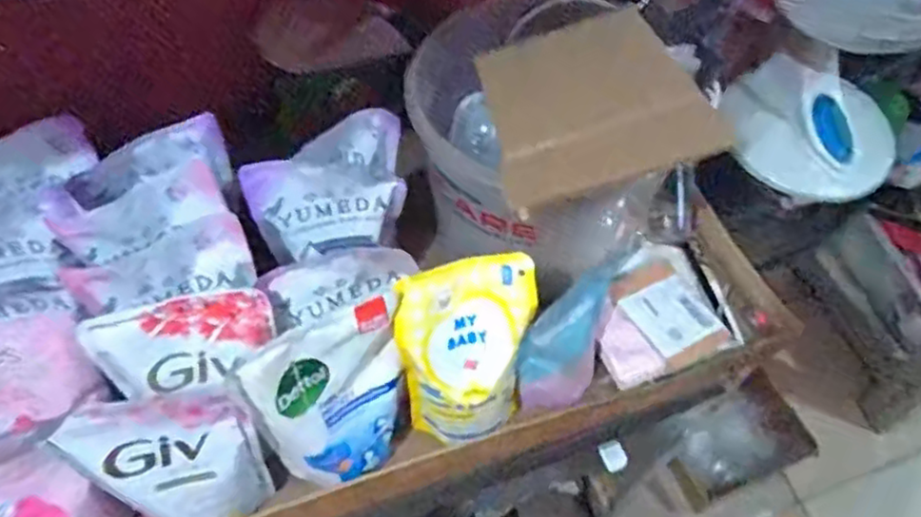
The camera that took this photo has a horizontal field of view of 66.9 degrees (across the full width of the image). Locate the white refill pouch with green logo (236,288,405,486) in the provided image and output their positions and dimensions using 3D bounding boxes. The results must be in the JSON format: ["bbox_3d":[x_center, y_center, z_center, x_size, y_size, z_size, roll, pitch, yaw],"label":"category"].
[{"bbox_3d":[-0.094,0.113,0.550,0.123,0.156,0.067,-29,61,-20],"label":"white refill pouch with green logo"}]

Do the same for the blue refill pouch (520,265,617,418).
[{"bbox_3d":[0.098,0.072,0.627,0.063,0.116,0.118,22,58,13],"label":"blue refill pouch"}]

